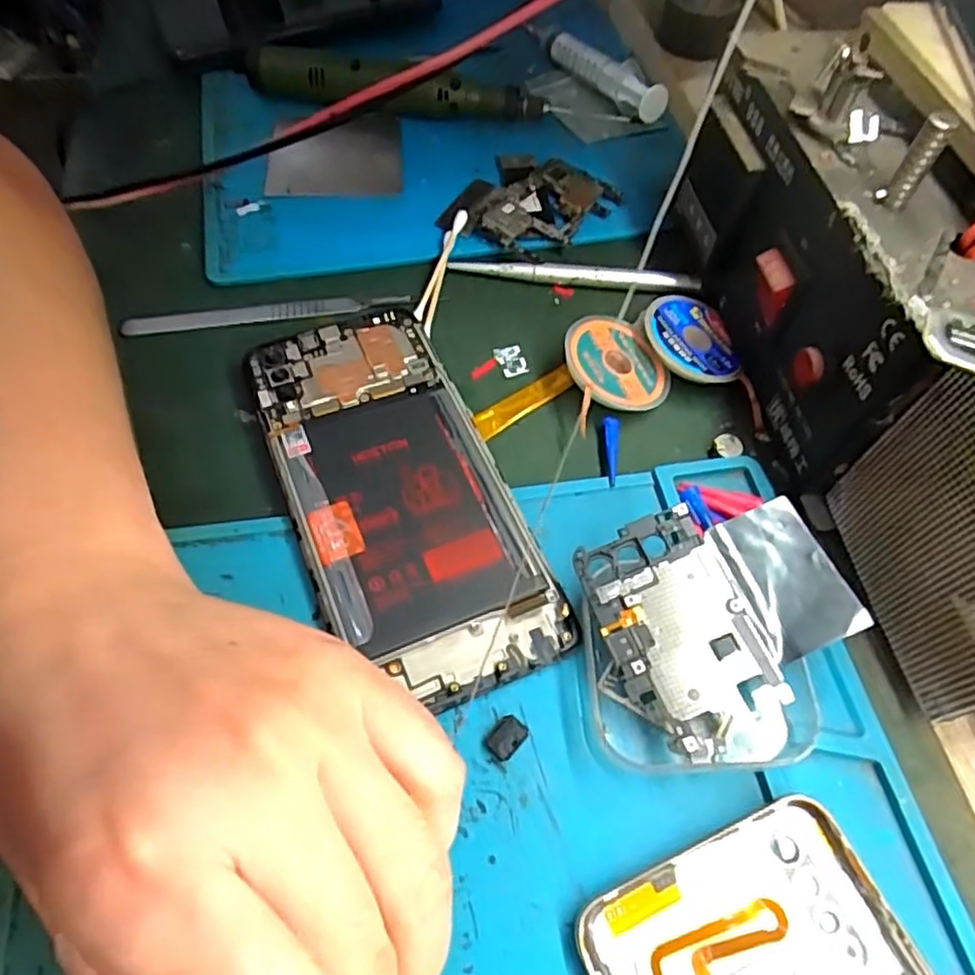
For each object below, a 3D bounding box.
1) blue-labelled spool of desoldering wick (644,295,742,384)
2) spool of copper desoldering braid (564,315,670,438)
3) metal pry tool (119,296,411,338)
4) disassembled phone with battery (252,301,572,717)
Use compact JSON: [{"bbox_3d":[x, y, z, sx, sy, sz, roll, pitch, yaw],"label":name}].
[{"bbox_3d":[0.083,-0.061,0.275,0.040,0.008,0.040,8,60,-15],"label":"blue-labelled spool of desoldering wick"},{"bbox_3d":[0.048,-0.046,0.267,0.046,0.017,0.046,1,58,-2],"label":"spool of copper desoldering braid"},{"bbox_3d":[-0.093,-0.075,0.287,0.116,0.004,0.013,-7,60,-9],"label":"metal pry tool"},{"bbox_3d":[-0.033,-0.001,0.237,0.071,0.011,0.155,-19,61,-14],"label":"disassembled phone with battery"}]

